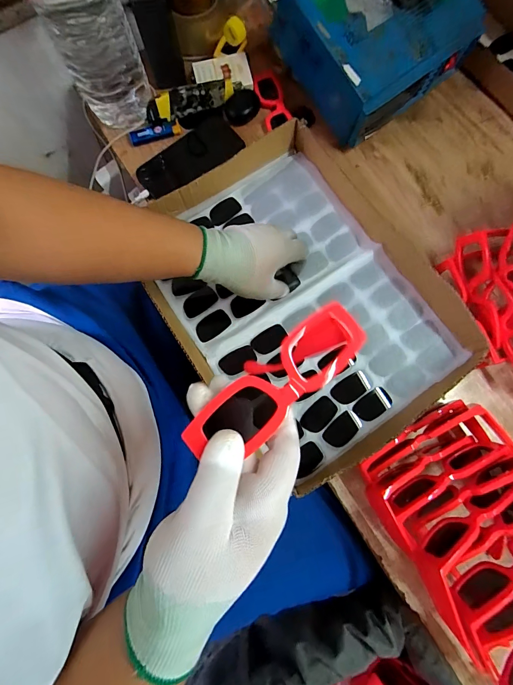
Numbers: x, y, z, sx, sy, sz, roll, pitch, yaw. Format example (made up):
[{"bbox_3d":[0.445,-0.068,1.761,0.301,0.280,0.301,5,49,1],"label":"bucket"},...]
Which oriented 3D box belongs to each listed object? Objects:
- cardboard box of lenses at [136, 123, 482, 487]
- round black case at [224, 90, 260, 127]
[{"bbox_3d":[0.056,-0.064,0.444,0.308,0.062,0.403,-35,79,-6],"label":"cardboard box of lenses"},{"bbox_3d":[-0.022,-0.376,0.534,0.054,0.021,0.048,-5,78,1],"label":"round black case"}]

